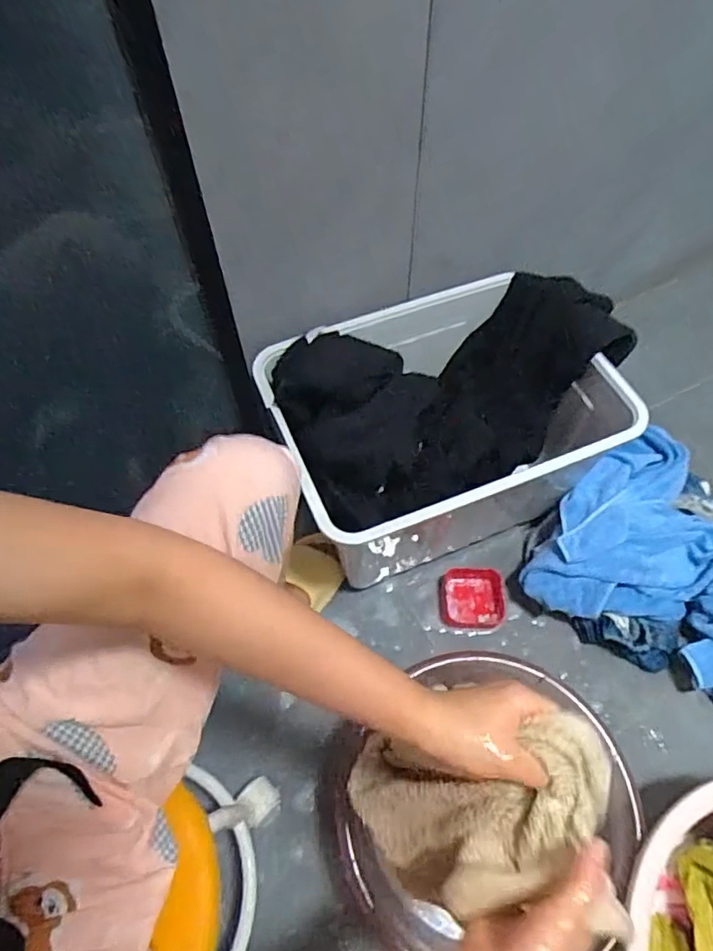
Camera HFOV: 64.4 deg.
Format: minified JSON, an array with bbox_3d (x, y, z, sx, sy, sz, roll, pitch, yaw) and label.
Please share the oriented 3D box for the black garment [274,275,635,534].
[{"bbox_3d":[0.149,-0.124,0.819,0.498,0.138,0.257,-21,62,-11],"label":"black garment"}]

